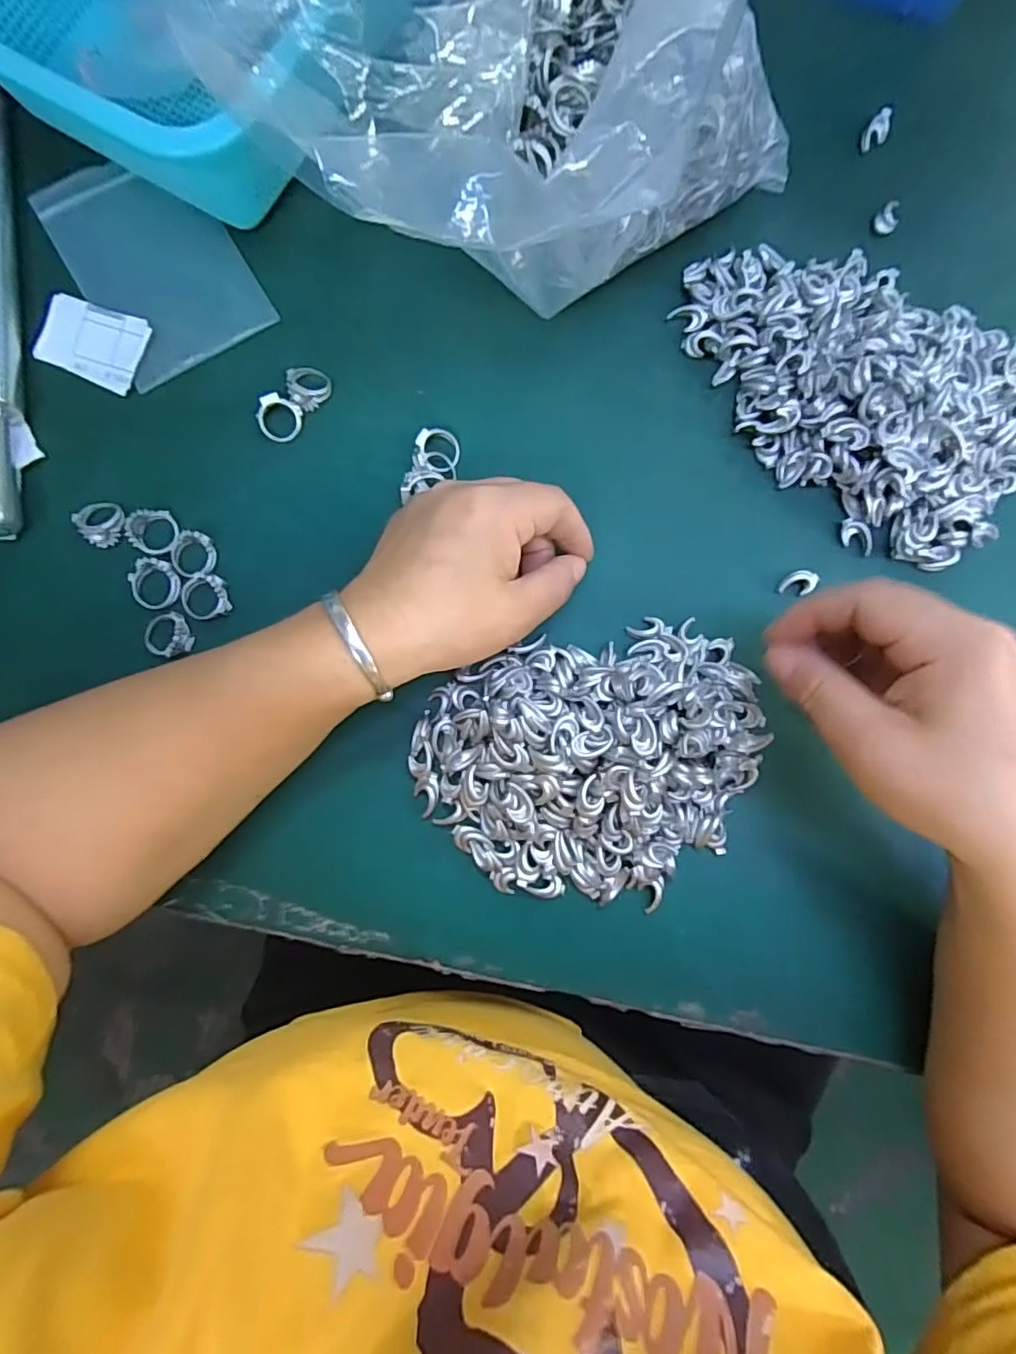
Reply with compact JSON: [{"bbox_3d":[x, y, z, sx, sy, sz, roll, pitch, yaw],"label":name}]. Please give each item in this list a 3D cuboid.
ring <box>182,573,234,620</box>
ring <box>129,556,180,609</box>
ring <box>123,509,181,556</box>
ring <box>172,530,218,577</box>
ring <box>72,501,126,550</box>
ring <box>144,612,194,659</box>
[{"bbox_3d":[-0.148,-0.039,0.289,0.022,0.008,0.021,0,84,-1],"label":"ring"},{"bbox_3d":[-0.171,-0.045,0.287,0.024,0.008,0.023,0,84,-1],"label":"ring"},{"bbox_3d":[-0.176,-0.071,0.291,0.026,0.006,0.022,3,84,-1],"label":"ring"},{"bbox_3d":[-0.154,-0.060,0.289,0.022,0.008,0.021,0,84,-1],"label":"ring"},{"bbox_3d":[-0.198,-0.075,0.290,0.021,0.009,0.022,0,84,-1],"label":"ring"},{"bbox_3d":[-0.164,-0.019,0.286,0.021,0.009,0.020,0,84,-1],"label":"ring"}]

